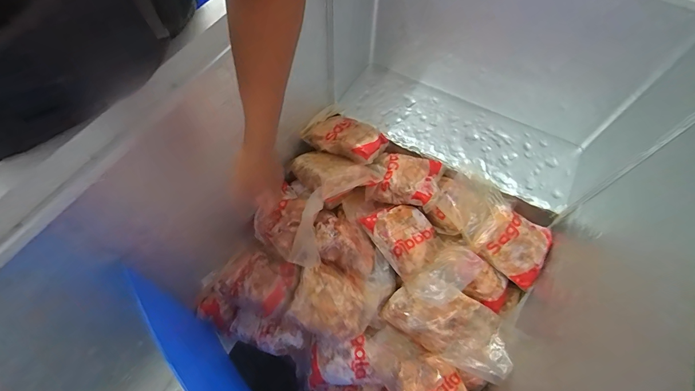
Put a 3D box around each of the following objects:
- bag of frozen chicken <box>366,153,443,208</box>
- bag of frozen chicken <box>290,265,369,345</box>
[{"bbox_3d":[0.161,-0.056,0.930,0.184,0.071,0.171,14,62,7],"label":"bag of frozen chicken"},{"bbox_3d":[-0.038,0.255,0.805,0.184,0.071,0.156,26,63,13],"label":"bag of frozen chicken"}]

